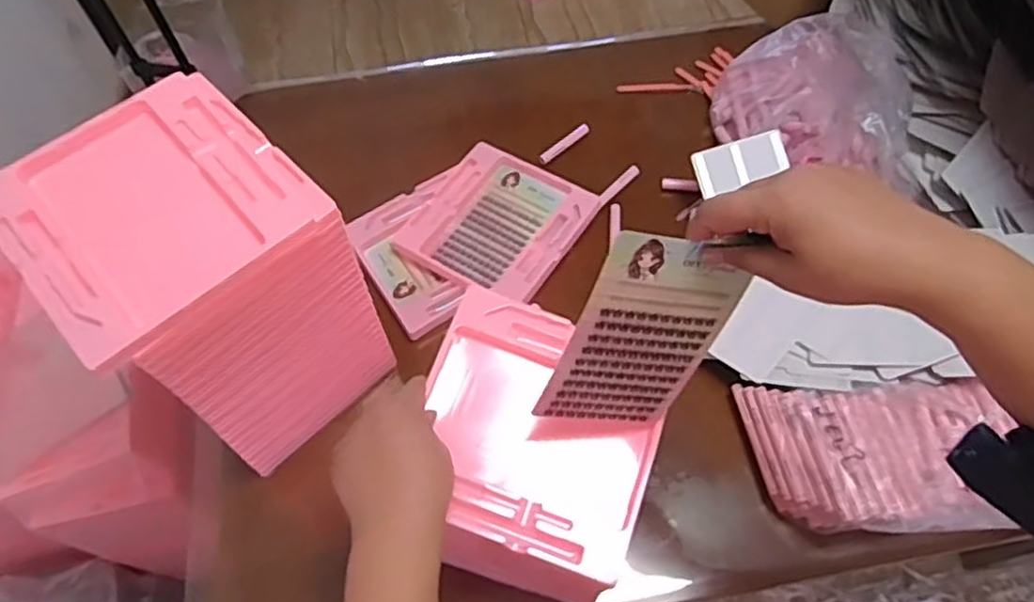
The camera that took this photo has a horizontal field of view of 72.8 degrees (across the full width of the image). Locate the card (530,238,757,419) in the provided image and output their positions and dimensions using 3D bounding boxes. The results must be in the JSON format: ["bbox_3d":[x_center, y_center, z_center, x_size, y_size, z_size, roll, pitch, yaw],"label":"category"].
[{"bbox_3d":[0.089,0.029,0.494,0.106,0.170,0.008,7,40,-20],"label":"card"}]

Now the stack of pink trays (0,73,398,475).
[{"bbox_3d":[-0.281,-0.008,0.672,0.216,0.311,0.189,-40,67,-19],"label":"stack of pink trays"}]

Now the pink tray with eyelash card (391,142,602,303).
[{"bbox_3d":[-0.024,-0.104,0.876,0.195,0.025,0.185,29,65,16],"label":"pink tray with eyelash card"}]

